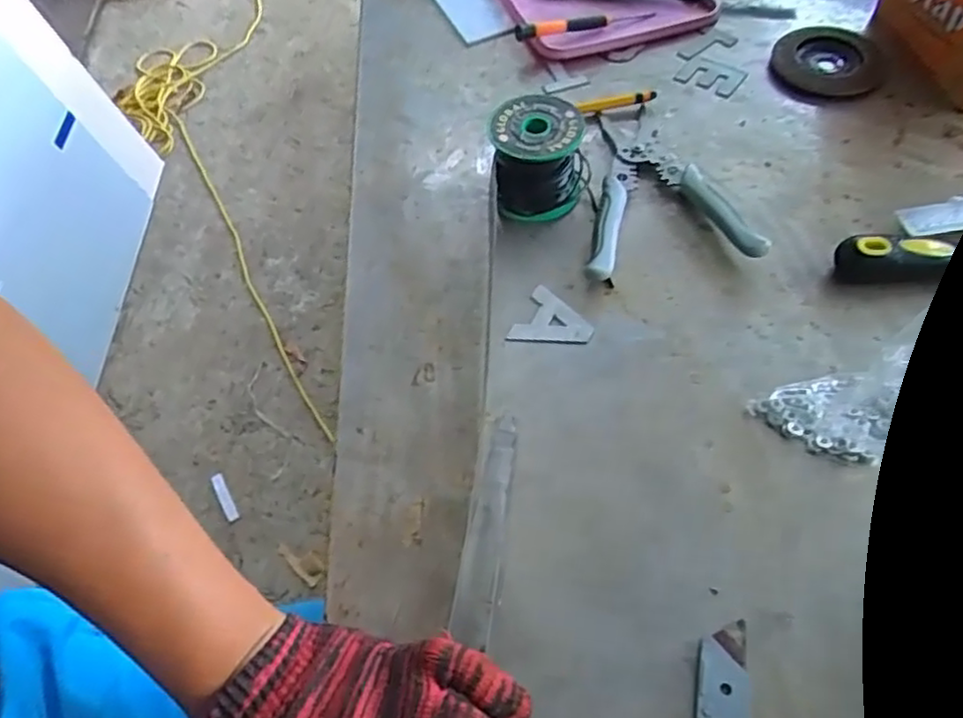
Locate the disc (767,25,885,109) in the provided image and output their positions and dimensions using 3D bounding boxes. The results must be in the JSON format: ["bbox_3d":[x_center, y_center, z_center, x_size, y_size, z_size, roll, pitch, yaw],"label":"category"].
[{"bbox_3d":[0.316,-0.273,0.630,0.095,0.010,0.109,7,57,9],"label":"disc"}]

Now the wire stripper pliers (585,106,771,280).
[{"bbox_3d":[0.130,-0.139,0.536,0.121,0.025,0.179,-7,56,0],"label":"wire stripper pliers"}]

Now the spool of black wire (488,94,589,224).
[{"bbox_3d":[0.045,-0.154,0.529,0.073,0.070,0.065,3,57,7],"label":"spool of black wire"}]

